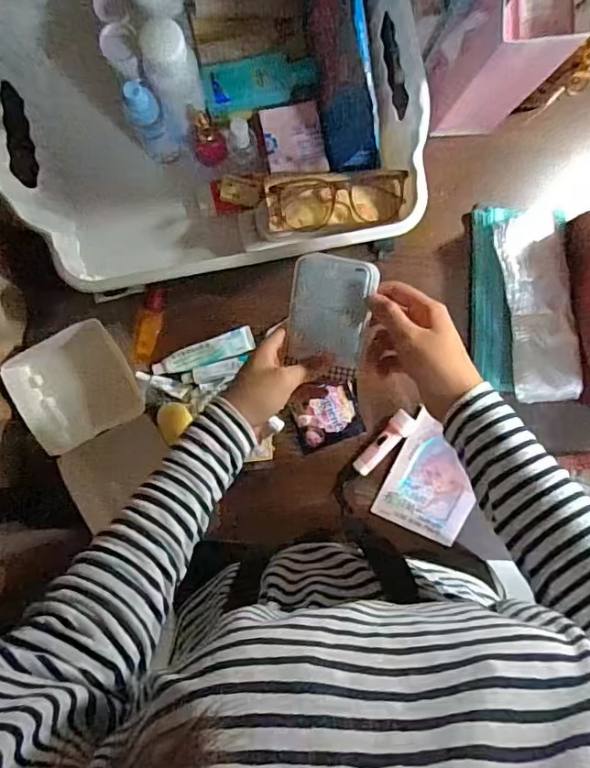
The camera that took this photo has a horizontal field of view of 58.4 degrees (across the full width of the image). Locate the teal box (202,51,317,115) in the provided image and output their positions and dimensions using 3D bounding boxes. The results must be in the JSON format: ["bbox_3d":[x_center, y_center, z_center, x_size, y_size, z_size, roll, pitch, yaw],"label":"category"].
[{"bbox_3d":[-0.034,-0.307,0.535,0.115,0.026,0.043,-16,96,0],"label":"teal box"}]

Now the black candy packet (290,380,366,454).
[{"bbox_3d":[0.039,0.037,0.640,0.081,0.010,0.077,-15,96,0],"label":"black candy packet"}]

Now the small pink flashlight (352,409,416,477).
[{"bbox_3d":[0.110,0.074,0.636,0.030,0.023,0.091,38,93,-5],"label":"small pink flashlight"}]

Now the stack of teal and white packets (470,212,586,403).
[{"bbox_3d":[0.263,-0.091,0.611,0.104,0.049,0.227,-6,96,-1],"label":"stack of teal and white packets"}]

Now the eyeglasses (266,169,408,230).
[{"bbox_3d":[0.043,-0.187,0.548,0.137,0.034,0.048,-6,96,-1],"label":"eyeglasses"}]

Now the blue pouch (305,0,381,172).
[{"bbox_3d":[0.049,-0.323,0.527,0.059,0.046,0.200,-11,115,-1],"label":"blue pouch"}]

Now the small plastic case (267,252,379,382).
[{"bbox_3d":[0.027,-0.058,0.457,0.070,0.023,0.101,13,95,-3],"label":"small plastic case"}]

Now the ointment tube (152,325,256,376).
[{"bbox_3d":[-0.108,-0.036,0.630,0.122,0.017,0.028,-19,96,0],"label":"ointment tube"}]

